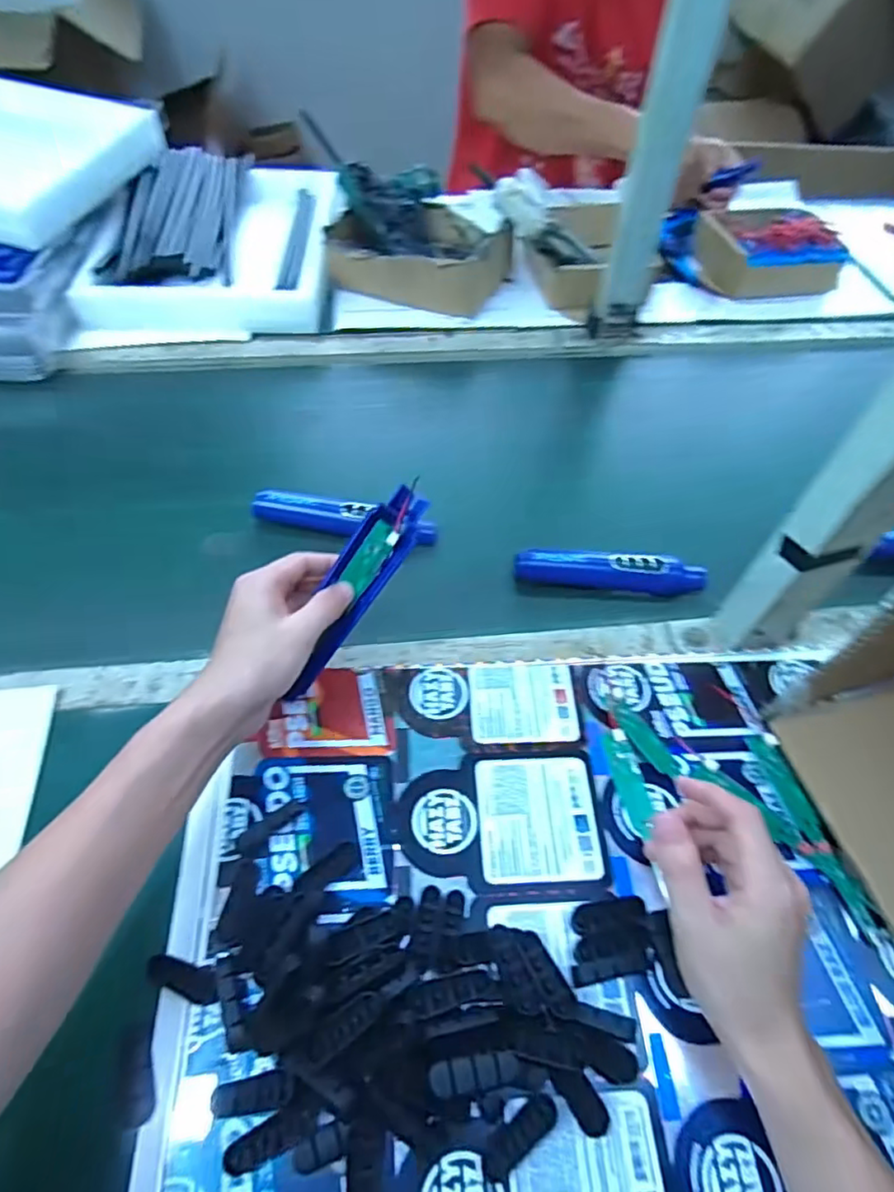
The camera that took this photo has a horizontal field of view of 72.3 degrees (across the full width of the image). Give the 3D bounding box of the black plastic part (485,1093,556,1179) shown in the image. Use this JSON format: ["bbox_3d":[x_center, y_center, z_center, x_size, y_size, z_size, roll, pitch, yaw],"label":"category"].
[{"bbox_3d":[0.039,0.287,0.326,0.046,0.008,0.014,-33,62,-23],"label":"black plastic part"}]

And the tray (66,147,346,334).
[{"bbox_3d":[-0.305,-0.492,0.824,0.299,0.070,0.382,-1,56,-6],"label":"tray"}]

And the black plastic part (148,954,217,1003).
[{"bbox_3d":[-0.155,0.227,0.364,0.051,0.010,0.016,8,54,18],"label":"black plastic part"}]

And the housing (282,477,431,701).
[{"bbox_3d":[-0.066,-0.005,0.437,0.035,0.021,0.165,27,86,16],"label":"housing"}]

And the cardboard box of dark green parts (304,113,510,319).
[{"bbox_3d":[-0.029,-0.486,0.822,0.232,0.091,0.239,11,56,2],"label":"cardboard box of dark green parts"}]

